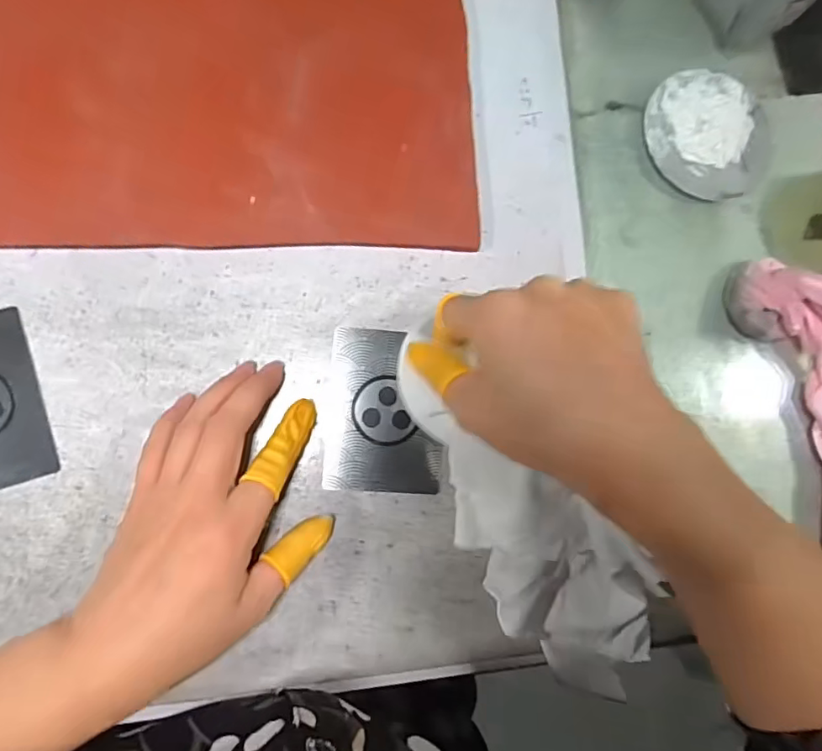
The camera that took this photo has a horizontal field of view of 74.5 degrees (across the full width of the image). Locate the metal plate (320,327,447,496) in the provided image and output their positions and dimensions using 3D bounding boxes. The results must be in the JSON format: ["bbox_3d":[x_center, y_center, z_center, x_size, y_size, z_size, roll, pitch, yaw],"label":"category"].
[{"bbox_3d":[-0.014,0.019,0.293,0.062,0.004,0.087,4,84,-7],"label":"metal plate"}]

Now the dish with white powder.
[{"bbox_3d":[0.190,-0.154,0.343,0.083,0.006,0.082,1,84,-8],"label":"dish with white powder"}]

